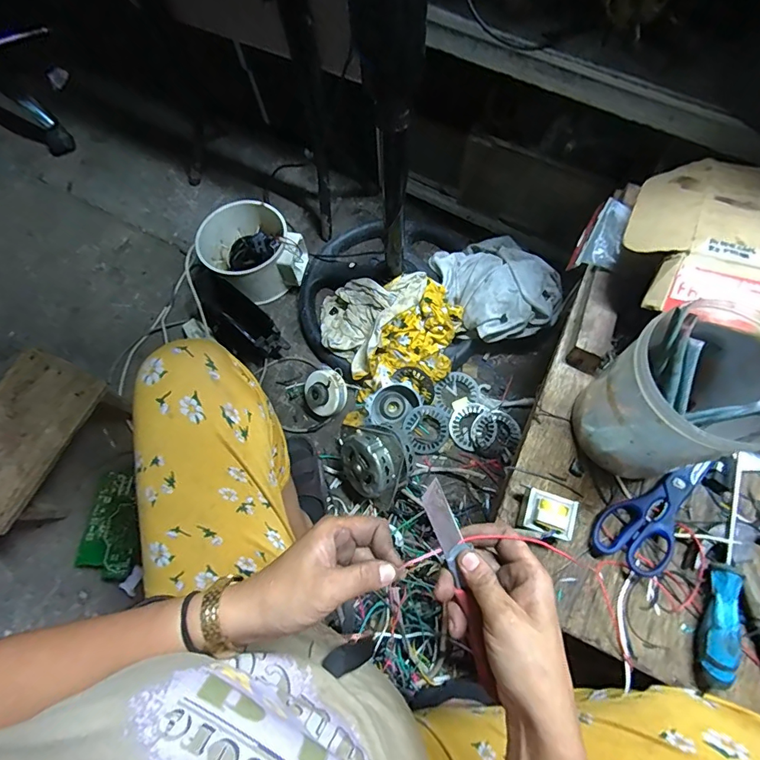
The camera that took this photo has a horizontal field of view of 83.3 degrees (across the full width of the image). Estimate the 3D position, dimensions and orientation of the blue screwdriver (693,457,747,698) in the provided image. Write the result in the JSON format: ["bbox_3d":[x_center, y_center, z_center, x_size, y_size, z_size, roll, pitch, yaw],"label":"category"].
[{"bbox_3d":[0.362,0.190,0.445,0.027,0.032,0.245,21,72,10],"label":"blue screwdriver"}]

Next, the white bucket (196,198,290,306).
[{"bbox_3d":[-0.296,-0.286,0.966,0.186,0.136,0.191,-1,69,2],"label":"white bucket"}]

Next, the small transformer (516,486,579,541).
[{"bbox_3d":[0.181,0.149,0.469,0.056,0.045,0.046,19,71,9],"label":"small transformer"}]

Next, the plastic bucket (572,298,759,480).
[{"bbox_3d":[0.298,0.020,0.434,0.136,0.173,0.129,-1,69,2],"label":"plastic bucket"}]

